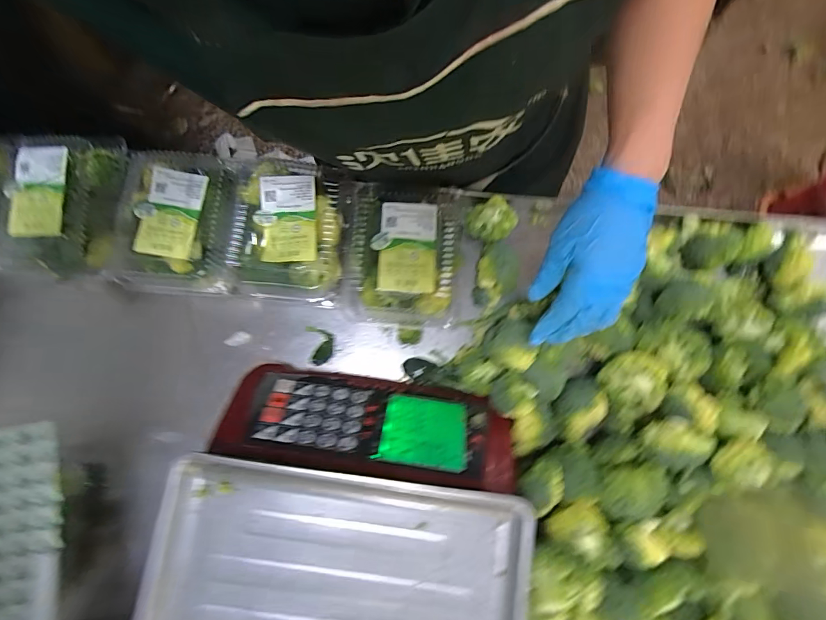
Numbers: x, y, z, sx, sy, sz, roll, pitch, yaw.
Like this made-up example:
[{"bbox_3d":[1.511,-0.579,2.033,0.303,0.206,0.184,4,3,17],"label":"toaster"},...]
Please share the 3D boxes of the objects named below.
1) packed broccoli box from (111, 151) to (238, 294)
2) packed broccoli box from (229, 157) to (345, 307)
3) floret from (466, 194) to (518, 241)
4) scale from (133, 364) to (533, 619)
[{"bbox_3d":[-0.288,-0.107,0.479,0.144,0.052,0.164,5,79,1],"label":"packed broccoli box"},{"bbox_3d":[-0.152,-0.092,0.479,0.138,0.057,0.161,1,79,0],"label":"packed broccoli box"},{"bbox_3d":[0.100,-0.112,0.530,0.056,0.048,0.054,0,79,0],"label":"floret"},{"bbox_3d":[-0.066,0.238,0.407,0.327,0.107,0.328,9,79,2],"label":"scale"}]

